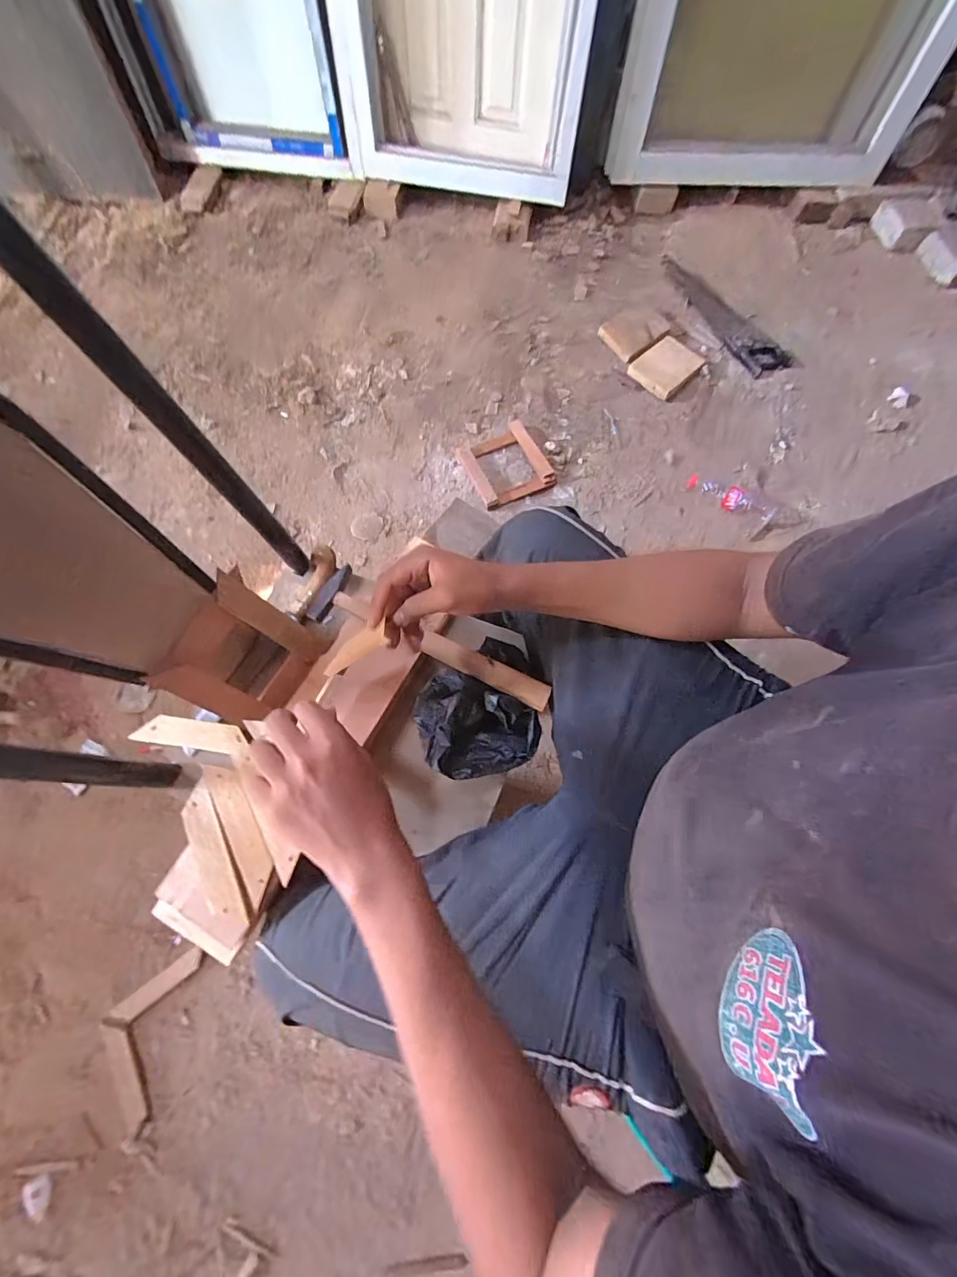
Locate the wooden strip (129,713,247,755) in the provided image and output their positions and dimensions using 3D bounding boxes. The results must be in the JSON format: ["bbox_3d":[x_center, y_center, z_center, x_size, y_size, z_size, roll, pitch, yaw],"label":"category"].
[{"bbox_3d":[-0.385,0.128,0.595,0.152,0.009,0.036,7,70,2],"label":"wooden strip"}]

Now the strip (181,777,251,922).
[{"bbox_3d":[-0.302,0.244,0.501,0.035,0.009,0.157,-27,72,-10],"label":"strip"}]

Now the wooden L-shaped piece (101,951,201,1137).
[{"bbox_3d":[-0.631,0.733,0.826,0.129,0.021,0.274,14,70,5],"label":"wooden L-shaped piece"}]

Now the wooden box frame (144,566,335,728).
[{"bbox_3d":[-0.296,0.026,0.578,0.060,0.176,0.159,14,69,52],"label":"wooden box frame"}]

